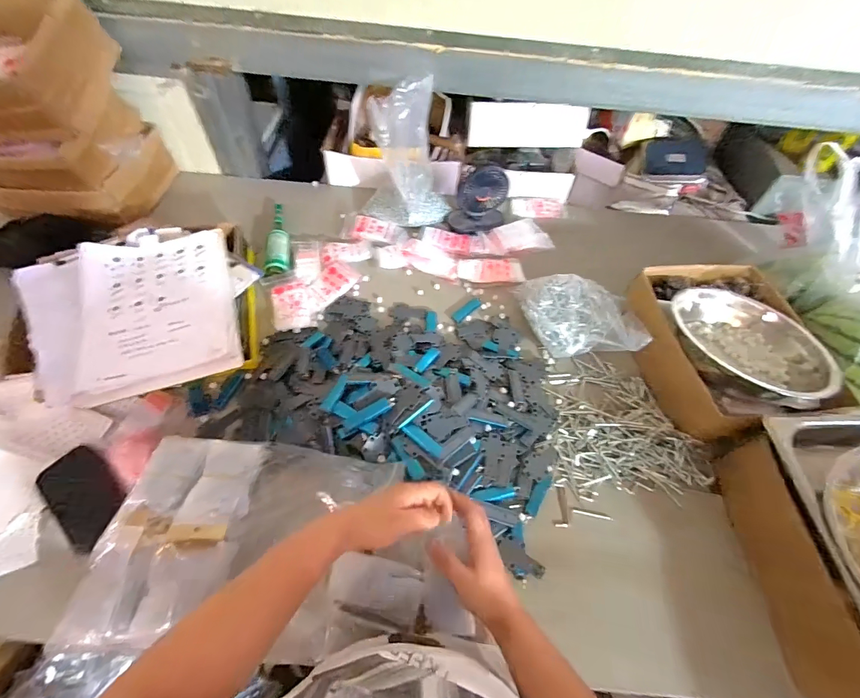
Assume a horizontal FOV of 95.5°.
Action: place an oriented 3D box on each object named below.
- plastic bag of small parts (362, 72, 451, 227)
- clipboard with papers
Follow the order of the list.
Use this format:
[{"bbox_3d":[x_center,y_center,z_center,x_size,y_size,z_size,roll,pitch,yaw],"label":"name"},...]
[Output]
[{"bbox_3d":[-0.046,-0.404,0.852,0.182,0.267,0.110,-18,60,-14],"label":"plastic bag of small parts"},{"bbox_3d":[-0.477,-0.076,0.648,0.333,0.027,0.322,-12,62,-17],"label":"clipboard with papers"}]

